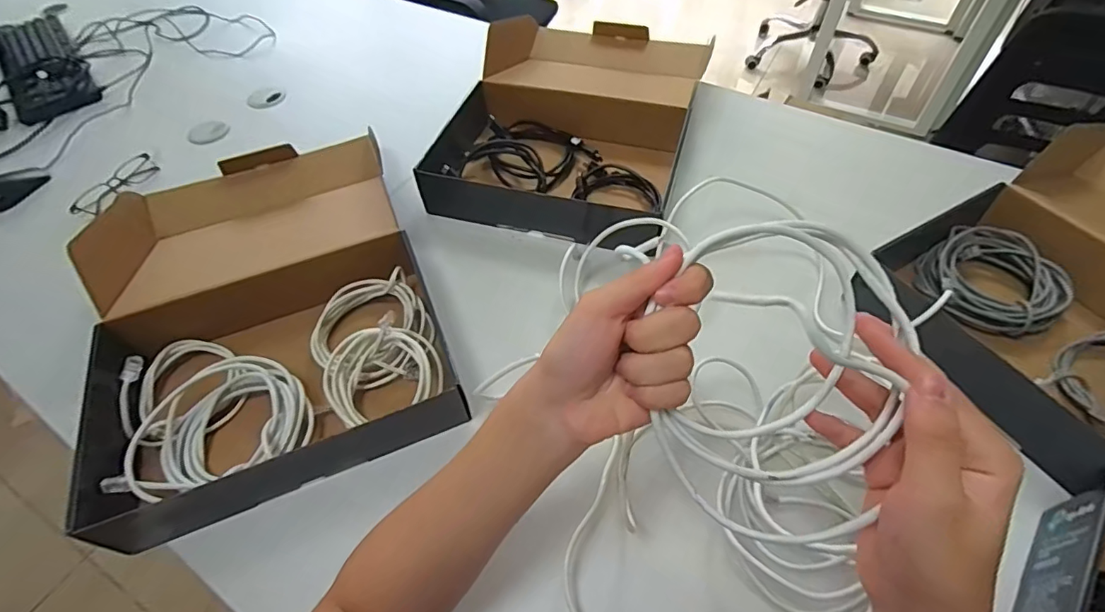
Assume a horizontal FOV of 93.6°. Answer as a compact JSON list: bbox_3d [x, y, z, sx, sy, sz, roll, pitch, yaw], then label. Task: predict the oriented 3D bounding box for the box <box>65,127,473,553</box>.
[{"bbox_3d":[-0.353,-0.014,0.643,0.351,0.106,0.515,-26,56,-16],"label":"box"}]

